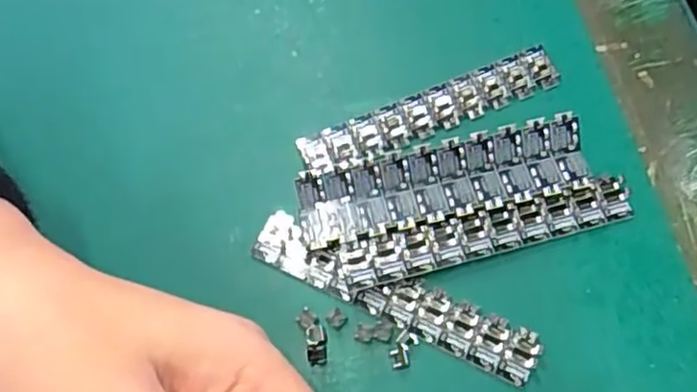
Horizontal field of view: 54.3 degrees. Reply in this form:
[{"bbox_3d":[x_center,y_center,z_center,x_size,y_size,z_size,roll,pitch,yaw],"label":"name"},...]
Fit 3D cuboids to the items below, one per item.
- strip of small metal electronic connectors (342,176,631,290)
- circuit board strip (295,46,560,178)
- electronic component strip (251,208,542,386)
[{"bbox_3d":[0.051,0.012,0.251,0.109,0.007,0.019,-15,66,-3],"label":"strip of small metal electronic connectors"},{"bbox_3d":[0.033,-0.033,0.272,0.108,0.008,0.021,-21,67,-6],"label":"circuit board strip"},{"bbox_3d":[0.016,0.036,0.246,0.108,0.006,0.019,25,70,13],"label":"electronic component strip"}]

